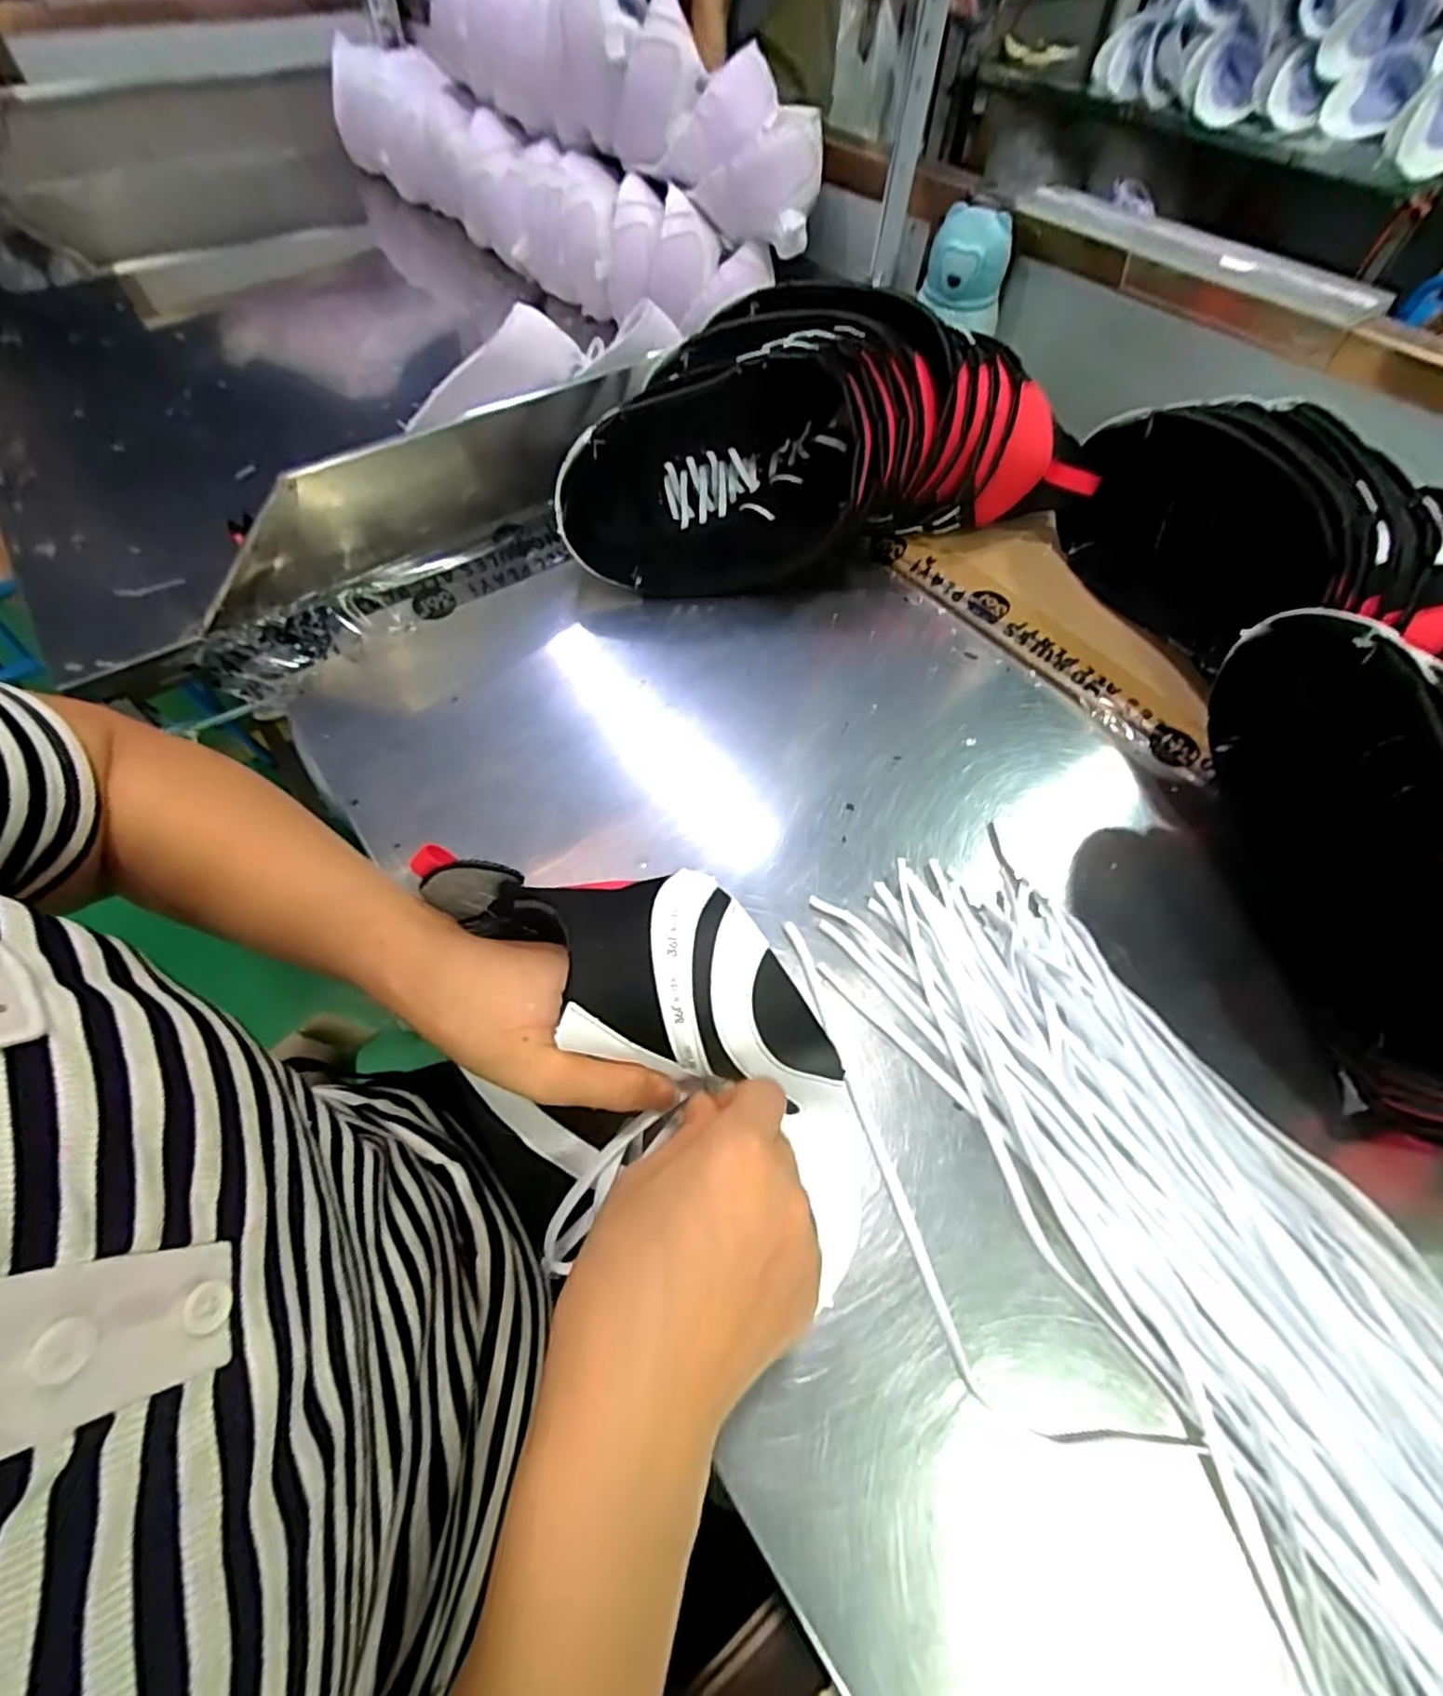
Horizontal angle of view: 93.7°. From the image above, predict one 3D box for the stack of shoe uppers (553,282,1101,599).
[{"bbox_3d":[0.086,-0.337,0.573,0.439,0.163,0.163,-3,58,-3],"label":"stack of shoe uppers"}]

